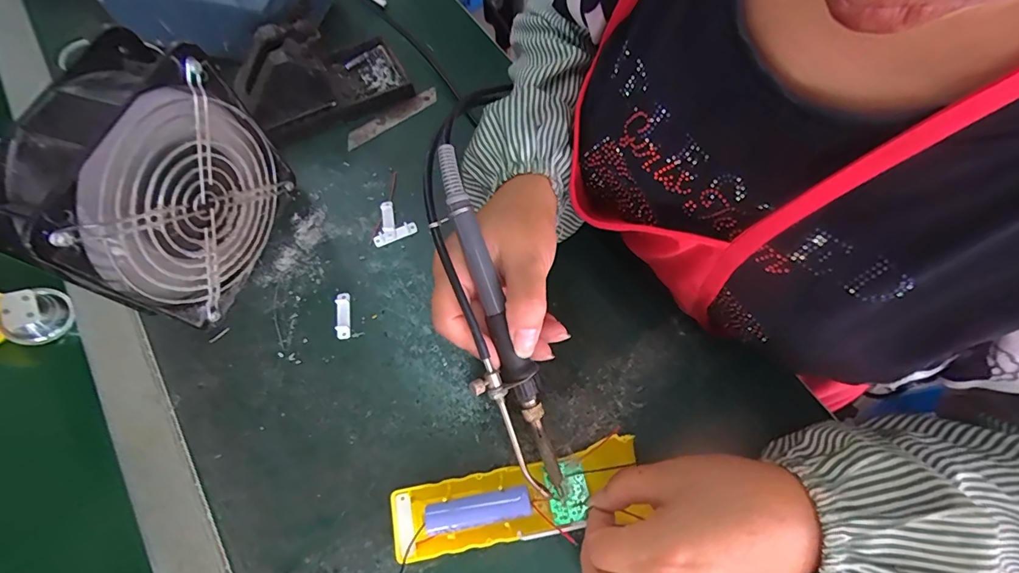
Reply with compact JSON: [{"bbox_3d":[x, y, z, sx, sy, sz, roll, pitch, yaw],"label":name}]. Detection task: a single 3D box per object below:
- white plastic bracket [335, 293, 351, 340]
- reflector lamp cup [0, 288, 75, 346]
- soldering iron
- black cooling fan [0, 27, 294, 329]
[{"bbox_3d":[-0.130,0.022,0.350,0.010,0.006,0.038,-9,67,-2],"label":"white plastic bracket"},{"bbox_3d":[-0.366,0.023,0.345,0.026,0.034,0.044,22,99,16],"label":"reflector lamp cup"},{"bbox_3d":[-0.012,0.024,0.246,0.034,0.018,0.201,-21,92,-7],"label":"soldering iron"},{"bbox_3d":[-0.231,-0.060,0.307,0.058,0.151,0.147,14,68,7],"label":"black cooling fan"}]

